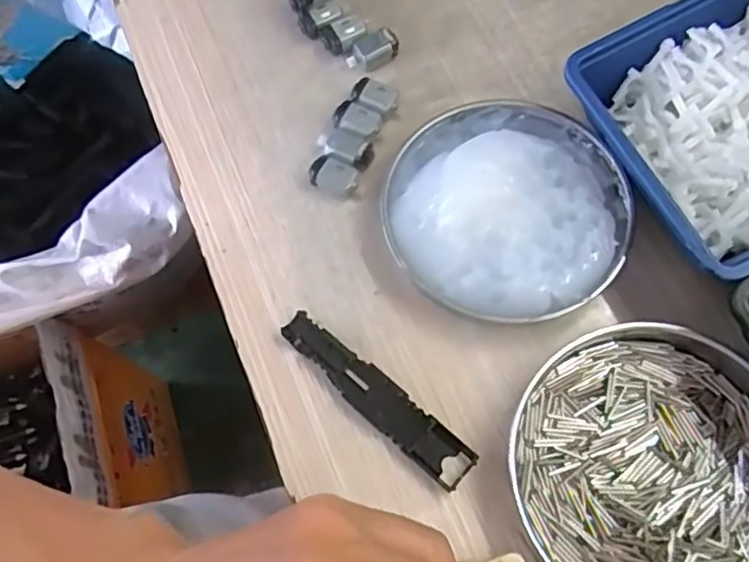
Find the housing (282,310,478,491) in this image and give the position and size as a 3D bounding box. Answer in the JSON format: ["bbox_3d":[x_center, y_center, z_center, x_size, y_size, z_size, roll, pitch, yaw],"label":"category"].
[{"bbox_3d":[0.000,0.059,0.333,0.118,0.008,0.022,39,75,16],"label":"housing"}]

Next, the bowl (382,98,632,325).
[{"bbox_3d":[0.073,-0.042,0.356,0.125,0.038,0.131,-1,68,2],"label":"bowl"}]

